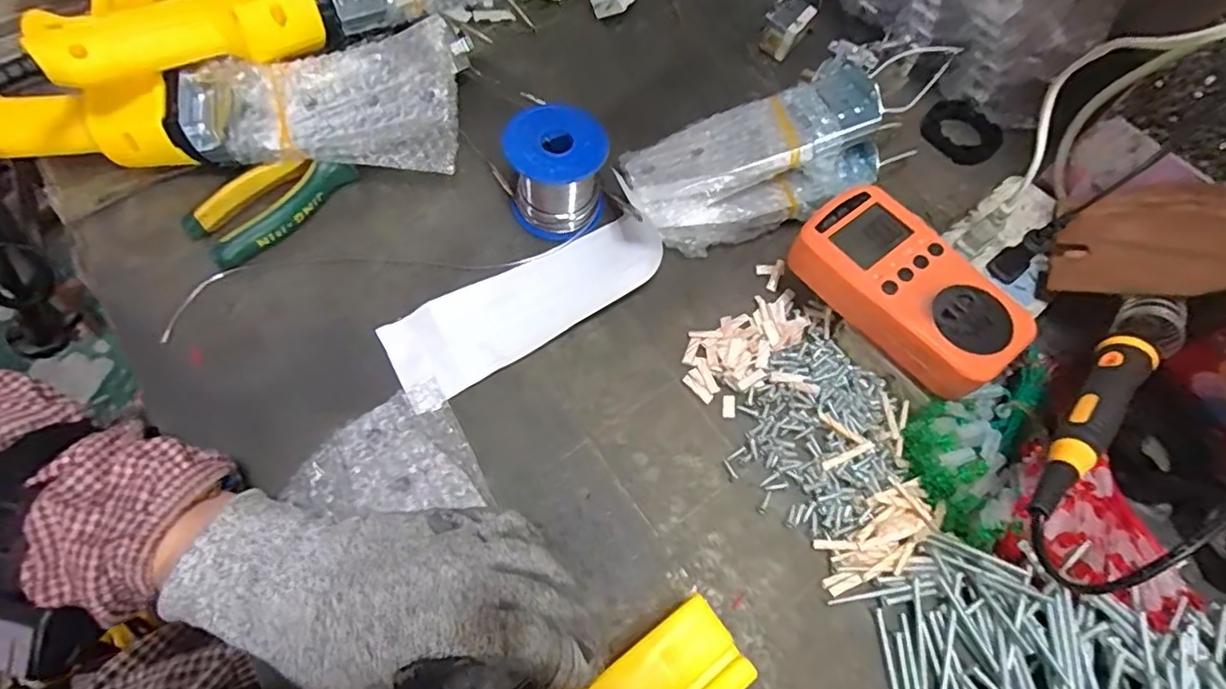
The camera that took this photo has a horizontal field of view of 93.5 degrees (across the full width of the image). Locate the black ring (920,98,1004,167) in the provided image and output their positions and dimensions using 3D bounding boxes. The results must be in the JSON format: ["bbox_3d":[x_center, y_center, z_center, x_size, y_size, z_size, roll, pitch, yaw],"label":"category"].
[{"bbox_3d":[0.279,-0.170,0.462,0.059,0.010,0.059,1,65,-3],"label":"black ring"}]

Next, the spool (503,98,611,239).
[{"bbox_3d":[-0.036,-0.111,0.378,0.061,0.062,0.058,-2,65,-4],"label":"spool"}]

